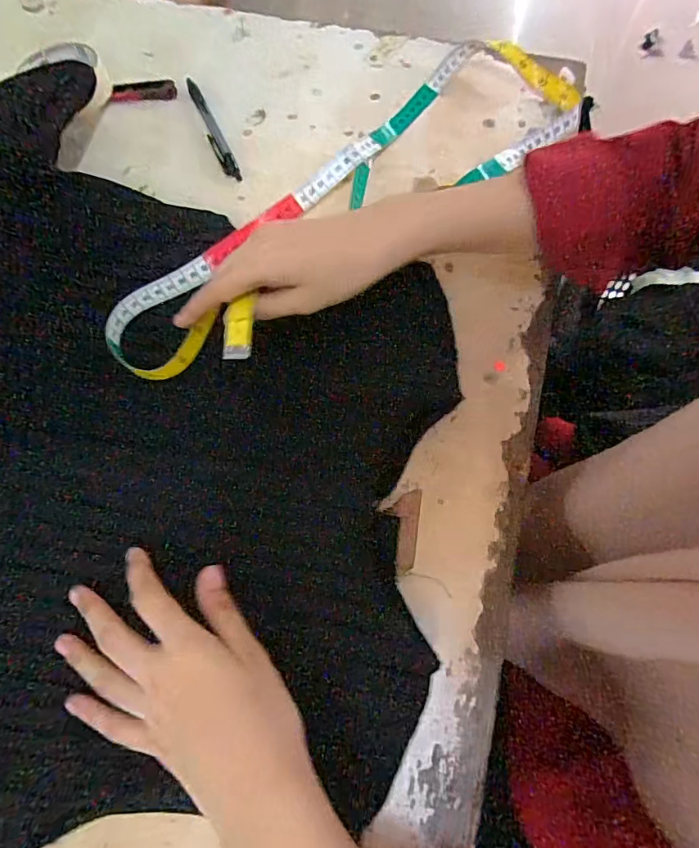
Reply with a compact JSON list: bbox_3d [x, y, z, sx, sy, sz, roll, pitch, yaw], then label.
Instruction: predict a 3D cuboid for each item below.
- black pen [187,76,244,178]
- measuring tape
[{"bbox_3d":[-0.129,-0.276,0.445,0.013,0.007,0.129,-23,71,-8],"label":"black pen"},{"bbox_3d":[0.014,-0.194,0.389,0.465,0.052,0.129,-41,74,-17],"label":"measuring tape"}]

